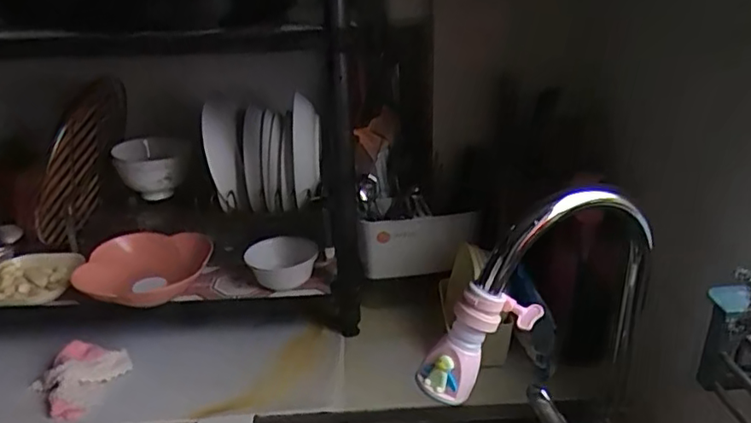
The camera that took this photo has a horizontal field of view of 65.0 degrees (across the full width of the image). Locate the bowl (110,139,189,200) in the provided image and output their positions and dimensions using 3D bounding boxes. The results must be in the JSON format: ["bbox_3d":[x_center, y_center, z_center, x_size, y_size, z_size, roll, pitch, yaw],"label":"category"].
[{"bbox_3d":[-0.404,-0.071,1.079,0.124,0.098,0.130,-10,25,-17],"label":"bowl"}]

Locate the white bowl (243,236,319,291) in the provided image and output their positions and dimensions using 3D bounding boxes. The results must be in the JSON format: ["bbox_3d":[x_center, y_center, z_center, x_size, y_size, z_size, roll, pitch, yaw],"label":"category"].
[{"bbox_3d":[-0.143,0.079,0.910,0.105,0.044,0.105,-2,24,1],"label":"white bowl"}]

